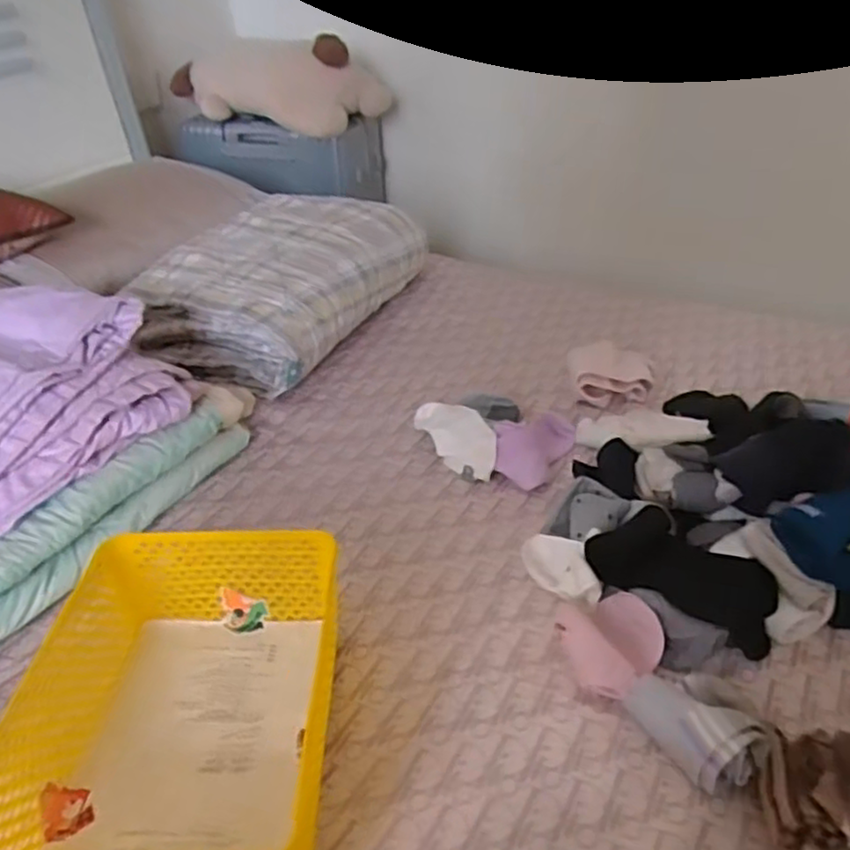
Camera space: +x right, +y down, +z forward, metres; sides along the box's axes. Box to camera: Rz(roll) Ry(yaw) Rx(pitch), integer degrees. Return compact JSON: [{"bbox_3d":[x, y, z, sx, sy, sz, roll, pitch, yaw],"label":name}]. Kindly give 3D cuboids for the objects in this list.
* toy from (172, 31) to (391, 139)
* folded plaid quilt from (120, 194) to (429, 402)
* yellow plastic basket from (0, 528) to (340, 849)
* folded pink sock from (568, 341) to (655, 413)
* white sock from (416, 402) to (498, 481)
[{"bbox_3d":[-0.329,-0.769,1.532,0.452,0.167,0.184,10,37,16],"label":"toy"},{"bbox_3d":[-0.234,-0.233,1.124,0.316,0.155,0.432,14,40,22],"label":"folded plaid quilt"},{"bbox_3d":[-0.179,0.223,0.526,0.222,0.130,0.281,-3,36,0],"label":"yellow plastic basket"},{"bbox_3d":[0.260,-0.069,0.947,0.118,0.048,0.095,0,36,5],"label":"folded pink sock"},{"bbox_3d":[0.036,0.014,0.847,0.056,0.058,0.137,-21,40,-23],"label":"white sock"}]

